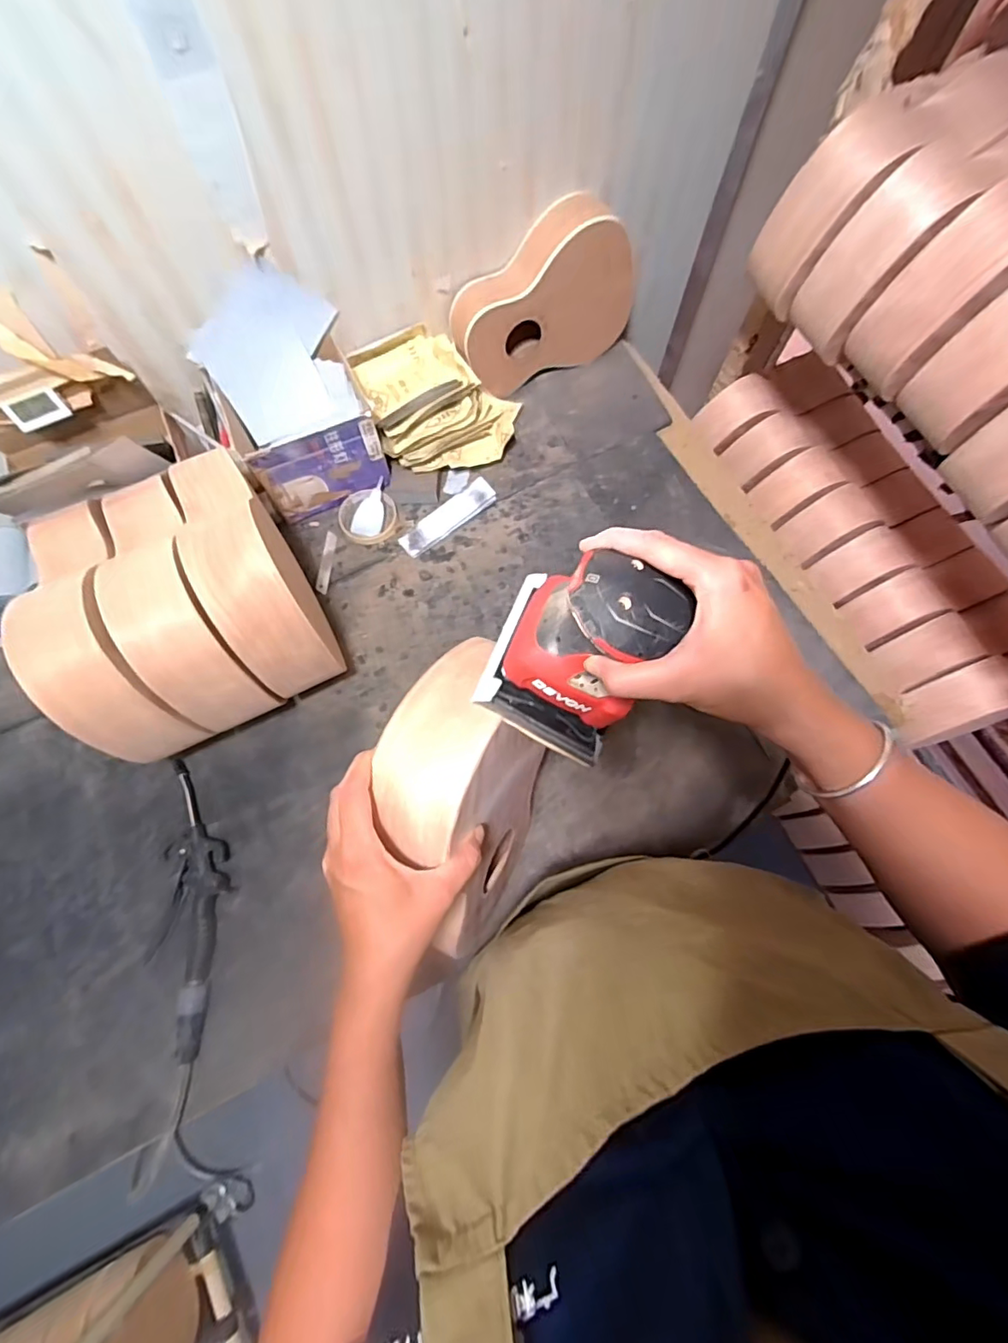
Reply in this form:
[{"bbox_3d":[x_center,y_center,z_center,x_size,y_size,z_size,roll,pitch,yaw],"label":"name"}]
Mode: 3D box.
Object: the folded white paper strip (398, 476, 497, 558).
[{"bbox_3d":[-0.082,-0.227,0.789,0.157,0.007,0.043,-38,76,-11],"label":"folded white paper strip"}]

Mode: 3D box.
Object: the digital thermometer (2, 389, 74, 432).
[{"bbox_3d":[-0.531,-0.296,0.612,0.057,0.033,0.011,-28,74,-8],"label":"digital thermometer"}]

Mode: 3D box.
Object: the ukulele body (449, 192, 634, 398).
[{"bbox_3d":[0.056,-0.537,0.791,0.267,0.205,0.088,-23,73,-7],"label":"ukulele body"}]

